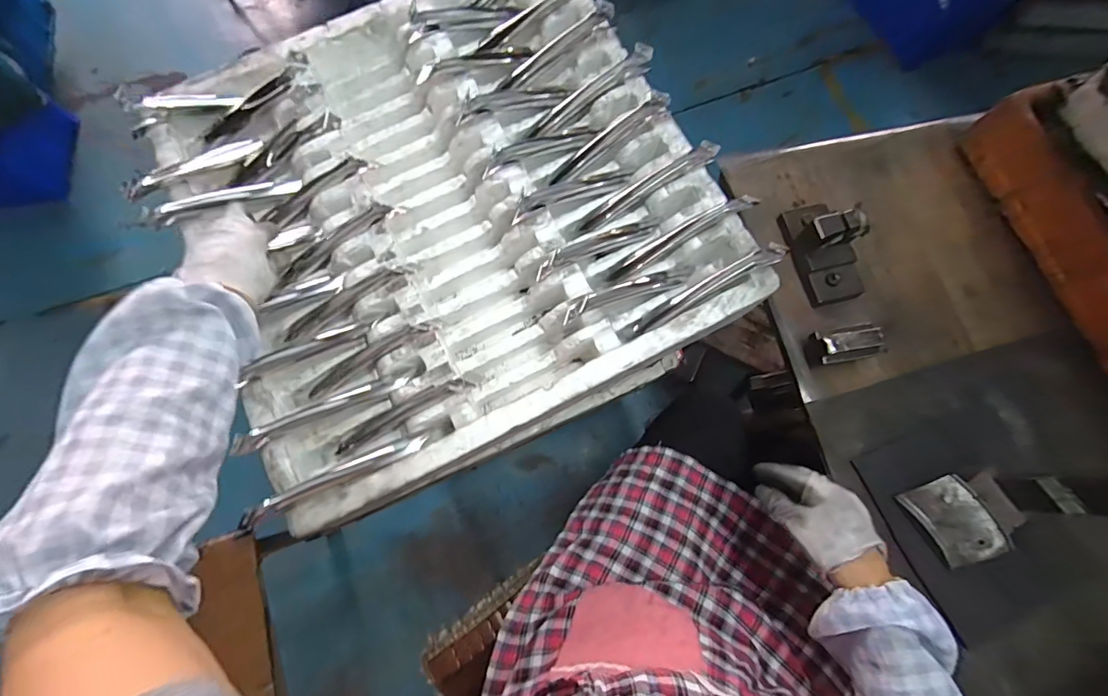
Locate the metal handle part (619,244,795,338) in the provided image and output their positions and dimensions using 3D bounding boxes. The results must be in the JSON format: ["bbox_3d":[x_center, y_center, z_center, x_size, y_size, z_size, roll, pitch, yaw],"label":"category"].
[{"bbox_3d":[0.151,-0.059,0.493,0.180,0.028,0.023,-31,75,22],"label":"metal handle part"}]

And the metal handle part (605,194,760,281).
[{"bbox_3d":[0.129,-0.121,0.501,0.165,0.022,0.024,-28,74,29],"label":"metal handle part"}]

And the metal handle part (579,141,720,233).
[{"bbox_3d":[0.101,-0.179,0.521,0.162,0.023,0.032,-25,73,30],"label":"metal handle part"}]

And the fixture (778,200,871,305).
[{"bbox_3d":[0.344,-0.129,0.584,0.069,0.067,0.135,-20,76,-7],"label":"fixture"}]

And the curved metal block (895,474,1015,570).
[{"bbox_3d":[0.433,0.188,0.503,0.063,0.020,0.089,-38,76,25],"label":"curved metal block"}]

